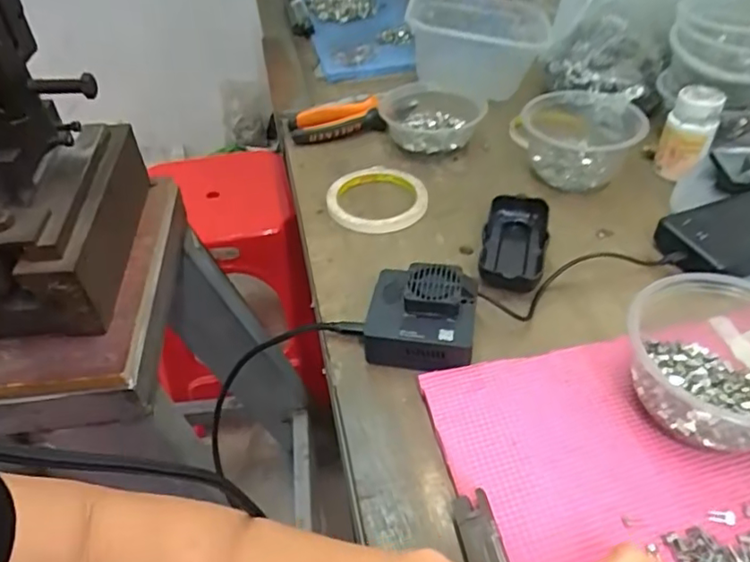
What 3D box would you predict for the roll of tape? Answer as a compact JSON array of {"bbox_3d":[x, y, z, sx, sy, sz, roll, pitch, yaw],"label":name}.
[{"bbox_3d":[0.002,-0.081,0.569,0.094,0.013,0.093,-1,44,1],"label":"roll of tape"}]

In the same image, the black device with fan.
[{"bbox_3d":[0.034,0.025,0.432,0.082,0.043,0.075,6,44,10],"label":"black device with fan"}]

